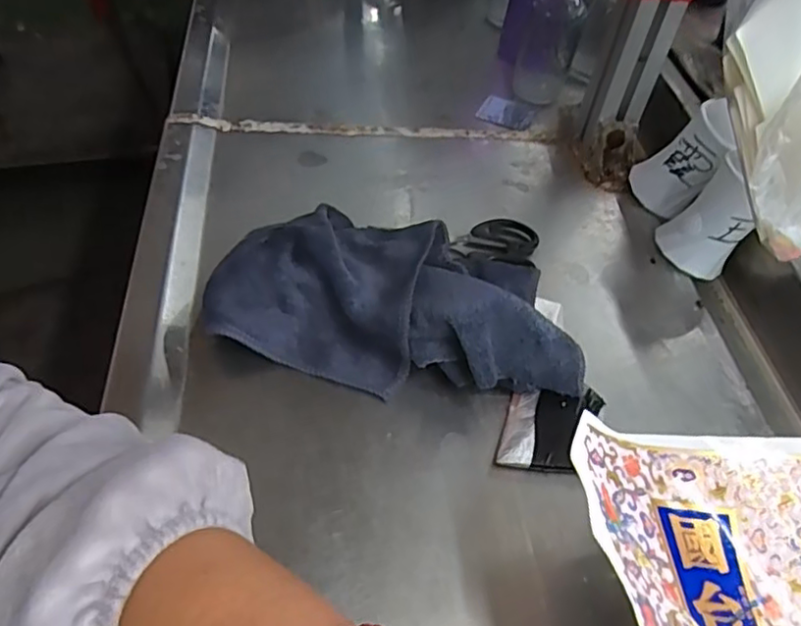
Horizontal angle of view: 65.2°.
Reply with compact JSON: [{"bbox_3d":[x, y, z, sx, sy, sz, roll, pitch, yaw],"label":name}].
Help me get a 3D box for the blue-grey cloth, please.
[{"bbox_3d":[0.001,-0.012,0.415,0.240,0.061,0.123,14,49,5],"label":"blue-grey cloth"}]

